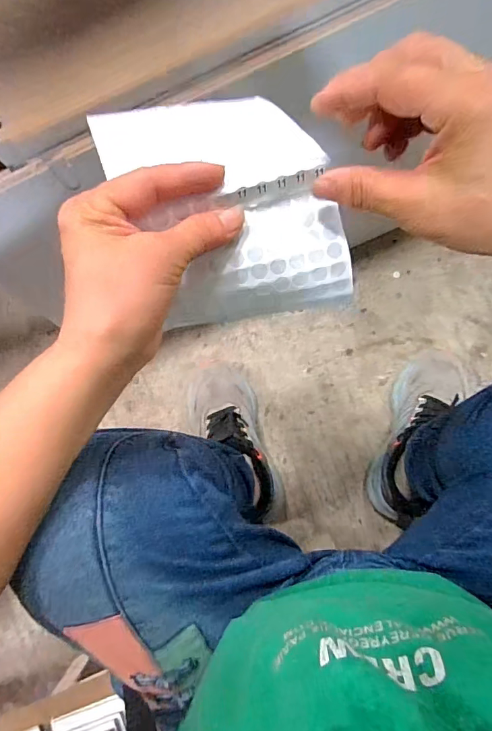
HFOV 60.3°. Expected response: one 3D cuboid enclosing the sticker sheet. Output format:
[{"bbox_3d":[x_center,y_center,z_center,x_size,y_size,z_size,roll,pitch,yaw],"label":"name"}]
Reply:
[{"bbox_3d":[-0.008,-0.102,0.259,0.112,0.082,0.157,-22,86,3],"label":"sticker sheet"}]

